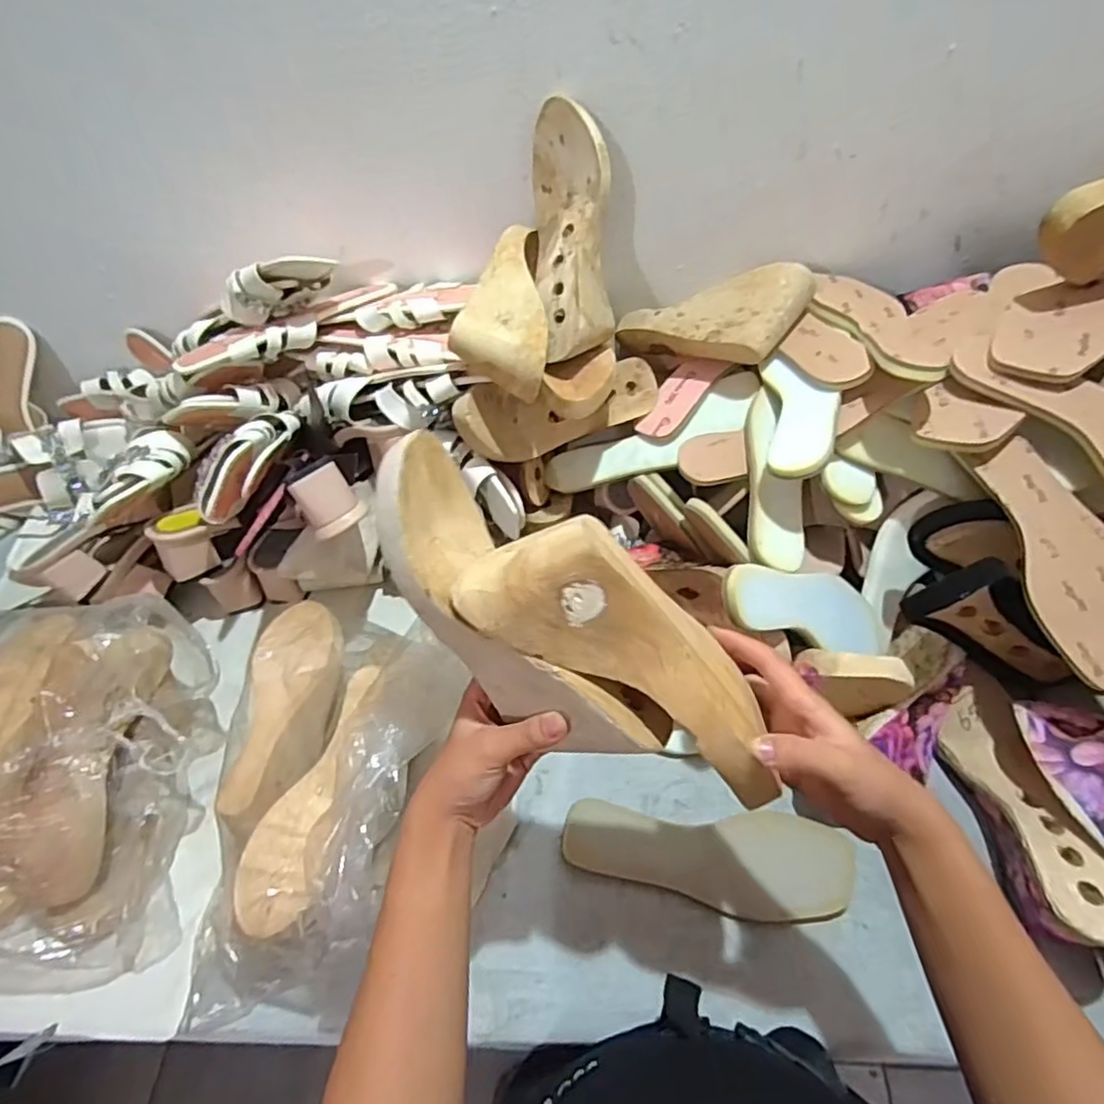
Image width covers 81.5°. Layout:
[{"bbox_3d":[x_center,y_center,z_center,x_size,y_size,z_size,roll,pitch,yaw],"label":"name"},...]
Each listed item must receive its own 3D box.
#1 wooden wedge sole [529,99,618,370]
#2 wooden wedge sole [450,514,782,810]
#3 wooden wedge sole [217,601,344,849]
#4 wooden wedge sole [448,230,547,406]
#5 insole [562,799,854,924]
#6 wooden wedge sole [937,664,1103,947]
[{"bbox_3d":[0.019,-0.288,0.594,0.069,0.072,0.231,-4,85,2],"label":"wooden wedge sole"},{"bbox_3d":[0.056,0.054,0.361,0.208,0.056,0.072,36,60,-7],"label":"wooden wedge sole"},{"bbox_3d":[-0.229,0.132,0.559,0.073,0.035,0.212,-7,54,0],"label":"wooden wedge sole"},{"bbox_3d":[-0.048,-0.216,0.600,0.083,0.082,0.189,-5,54,1],"label":"wooden wedge sole"},{"bbox_3d":[0.132,0.263,0.547,0.237,0.009,0.082,3,60,2],"label":"insole"},{"bbox_3d":[0.380,0.196,0.517,0.067,0.062,0.226,0,32,5],"label":"wooden wedge sole"}]

